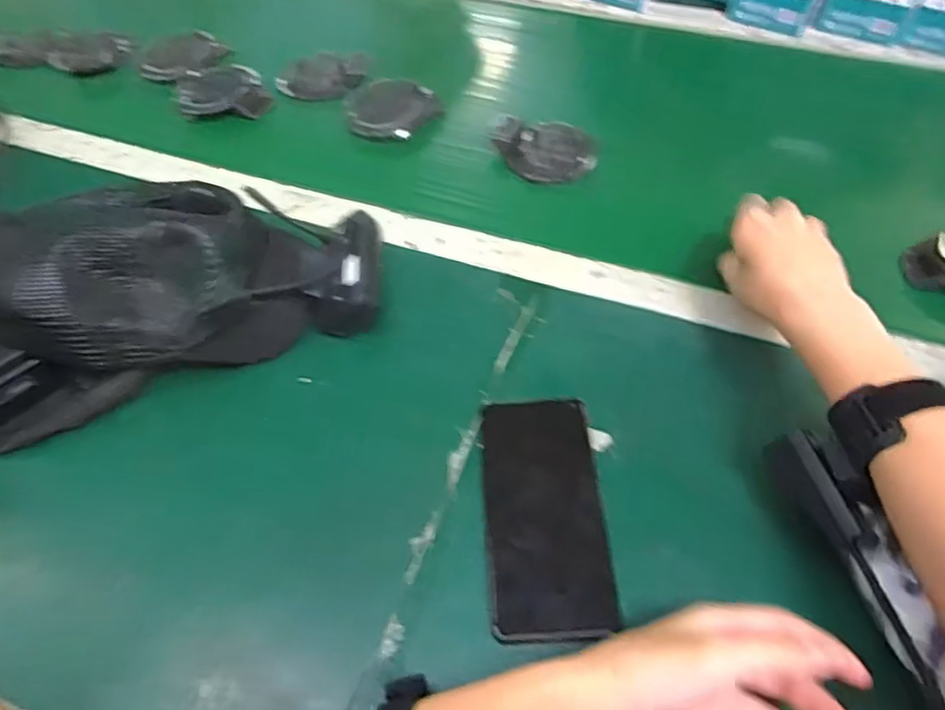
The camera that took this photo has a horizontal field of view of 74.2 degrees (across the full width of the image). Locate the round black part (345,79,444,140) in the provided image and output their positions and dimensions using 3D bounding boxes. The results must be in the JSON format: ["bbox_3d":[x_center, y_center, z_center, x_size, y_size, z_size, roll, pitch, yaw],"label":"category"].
[{"bbox_3d":[-0.084,-0.262,0.659,0.095,0.024,0.095,-1,56,2],"label":"round black part"}]

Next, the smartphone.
[{"bbox_3d":[0.046,0.098,0.390,0.073,0.011,0.150,-5,57,4],"label":"smartphone"}]

